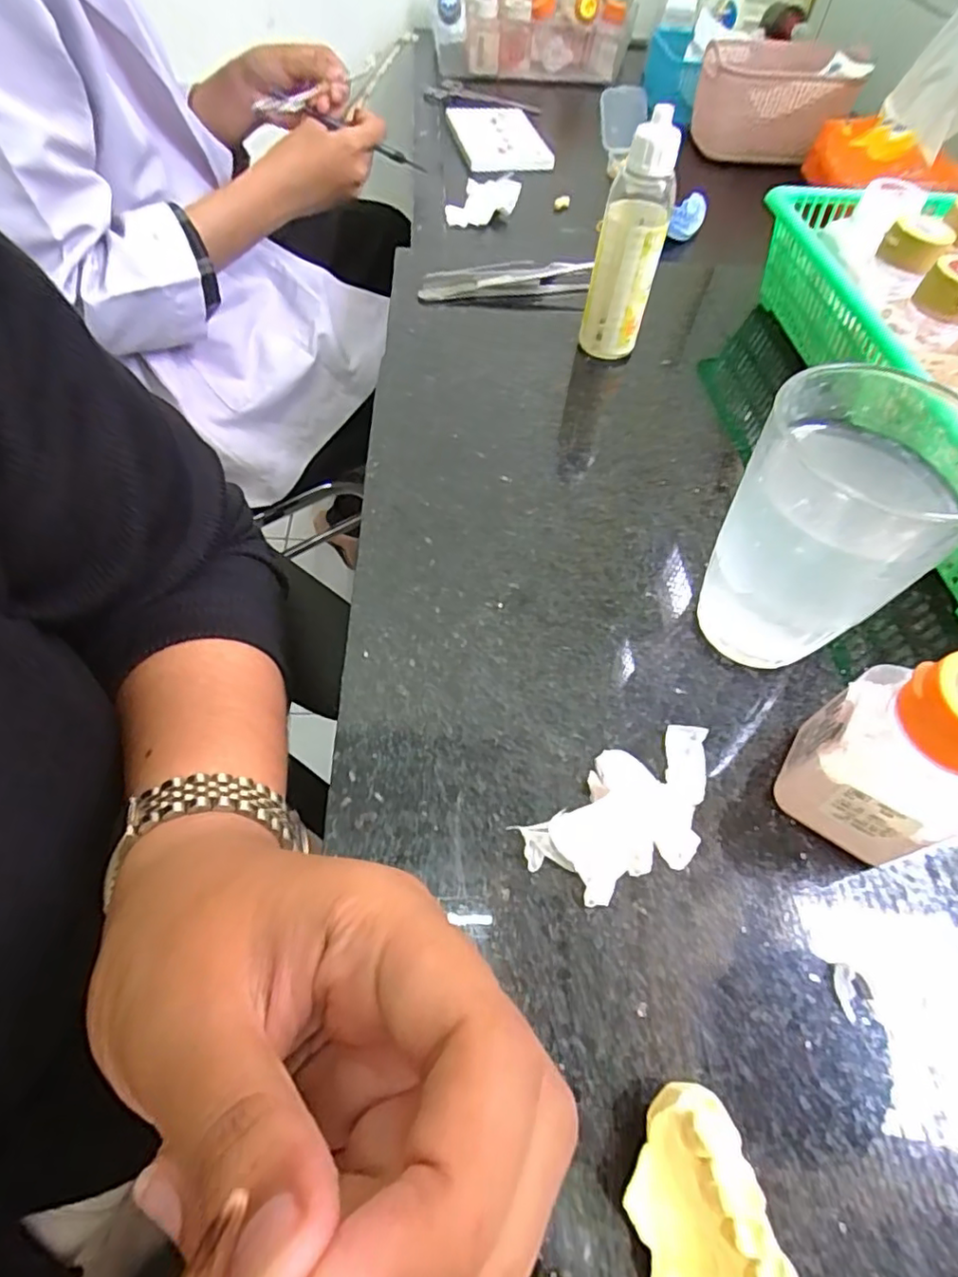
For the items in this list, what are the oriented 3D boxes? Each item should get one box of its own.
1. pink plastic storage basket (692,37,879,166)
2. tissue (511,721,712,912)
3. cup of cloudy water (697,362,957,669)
[{"bbox_3d":[0.325,-0.595,0.675,0.167,0.088,0.055,17,57,8],"label":"pink plastic storage basket"},{"bbox_3d":[0.051,0.057,0.199,0.075,0.009,0.039,-22,60,-17],"label":"tissue"},{"bbox_3d":[0.115,-0.034,0.209,0.063,0.097,0.065,1,56,-2],"label":"cup of cloudy water"}]

